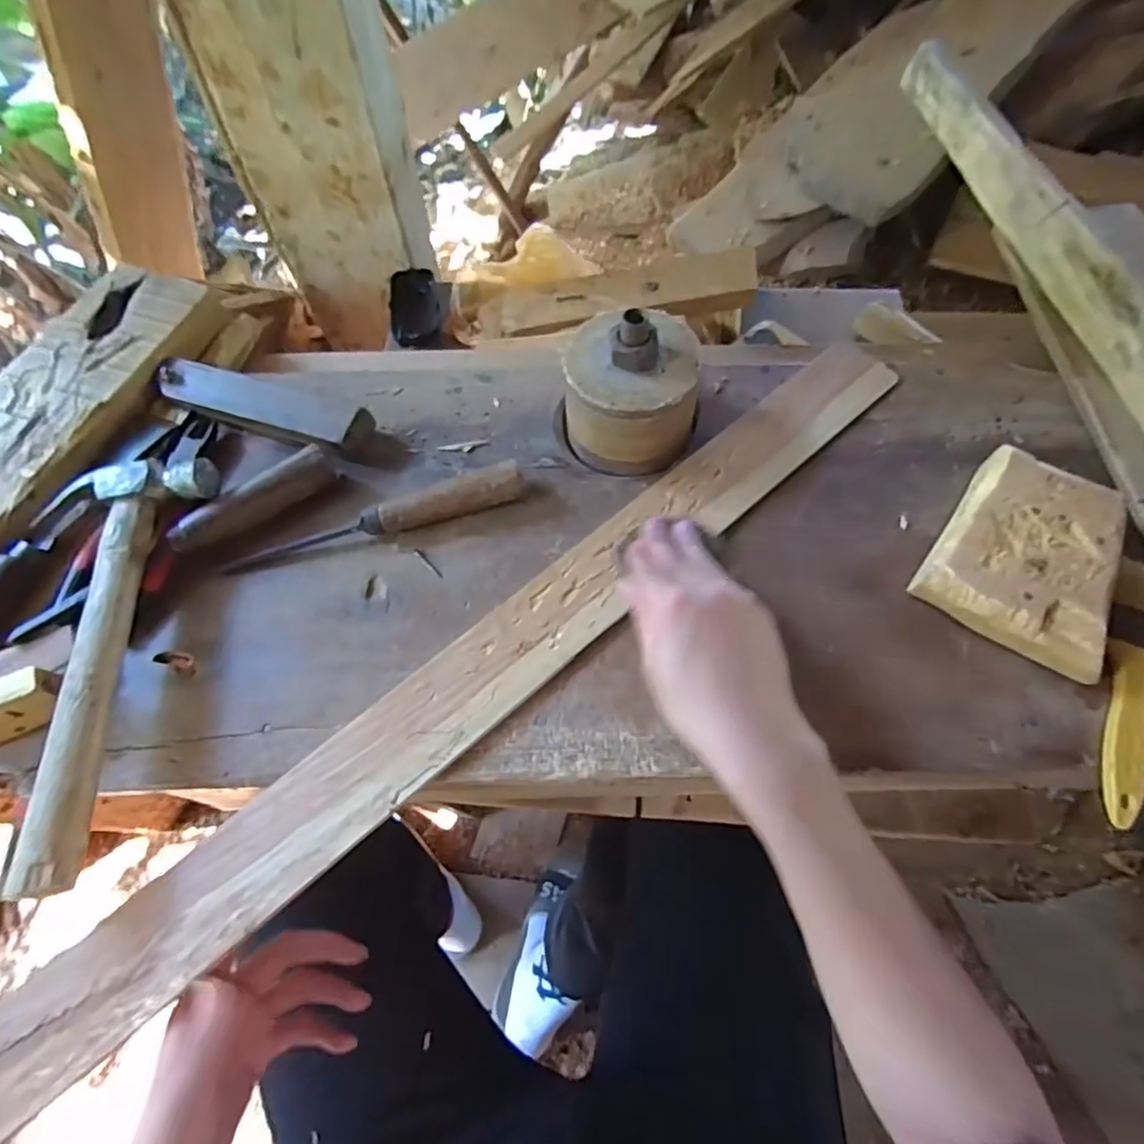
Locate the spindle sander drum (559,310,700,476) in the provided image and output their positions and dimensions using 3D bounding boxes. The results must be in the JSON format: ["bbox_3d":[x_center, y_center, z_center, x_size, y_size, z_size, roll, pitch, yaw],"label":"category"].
[{"bbox_3d":[0.045,-0.139,0.451,0.103,0.098,0.099,6,64,3],"label":"spindle sander drum"}]

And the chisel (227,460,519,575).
[{"bbox_3d":[-0.144,-0.040,0.442,0.221,0.034,0.024,-14,65,-7],"label":"chisel"}]

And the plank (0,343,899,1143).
[{"bbox_3d":[-0.063,0.071,0.397,0.802,0.007,0.066,-39,70,-15],"label":"plank"}]

